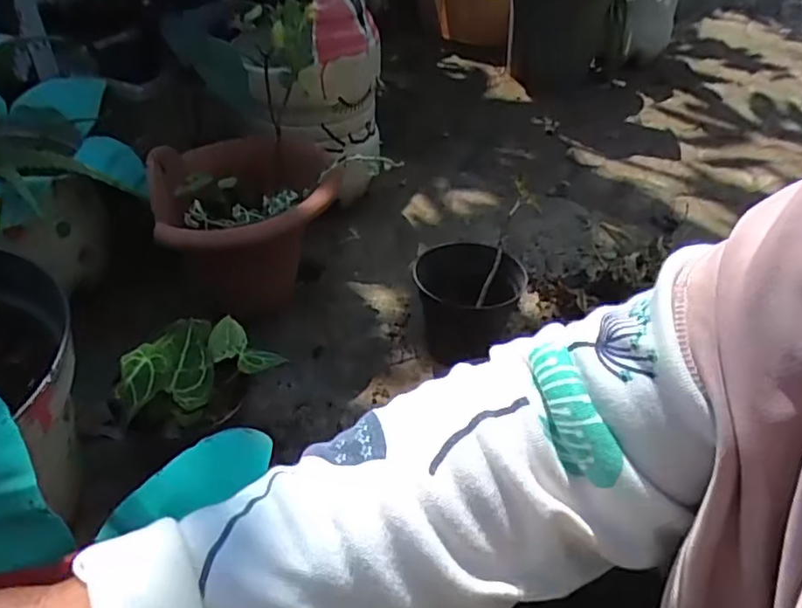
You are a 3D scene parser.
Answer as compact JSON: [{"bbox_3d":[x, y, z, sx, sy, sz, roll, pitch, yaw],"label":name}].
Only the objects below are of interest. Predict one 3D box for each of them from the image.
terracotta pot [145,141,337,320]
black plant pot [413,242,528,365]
[{"bbox_3d":[-0.207,-0.089,0.847,0.213,0.227,0.217,-8,42,-14],"label":"terracotta pot"},{"bbox_3d":[0.083,0.008,0.832,0.136,0.129,0.149,2,40,-2],"label":"black plant pot"}]

